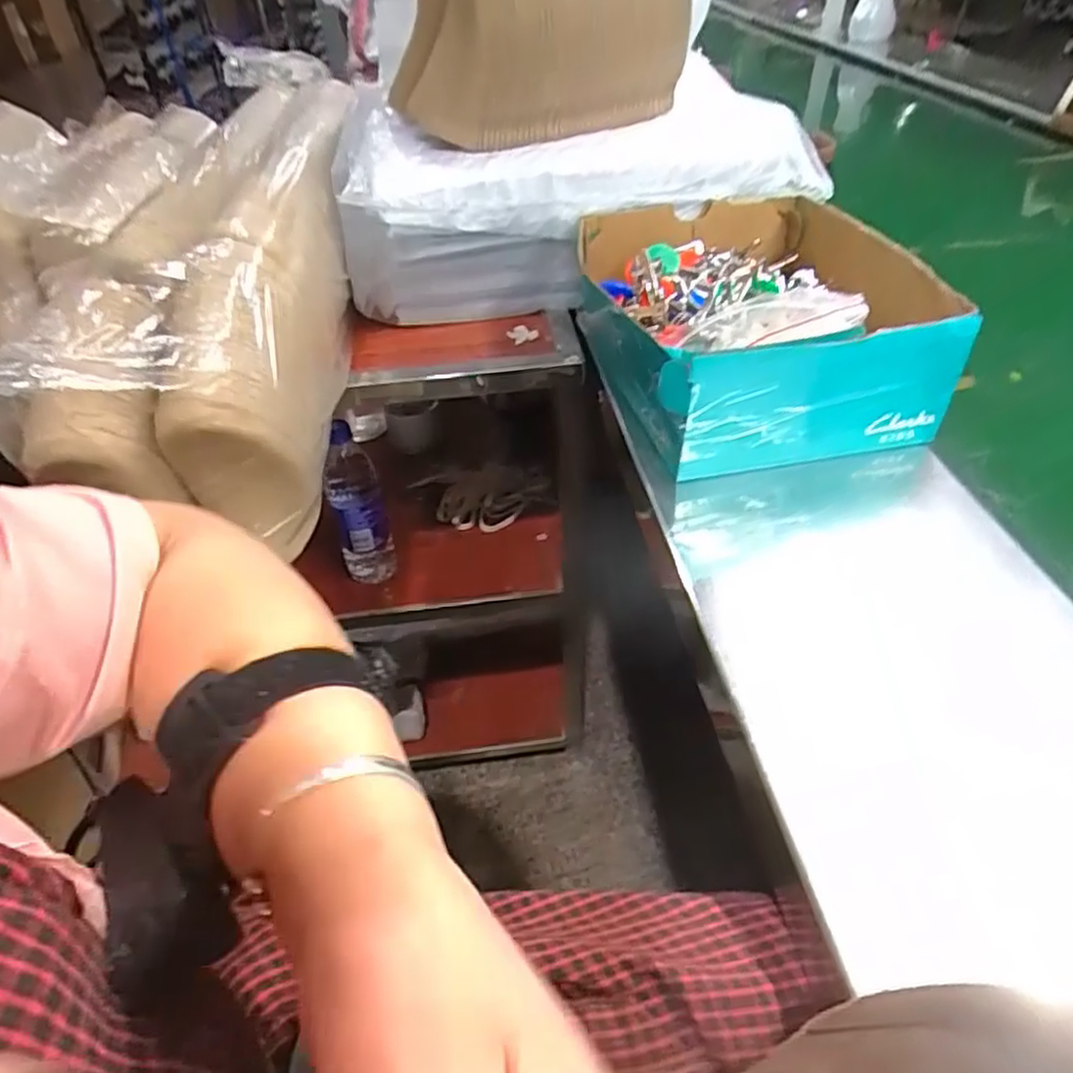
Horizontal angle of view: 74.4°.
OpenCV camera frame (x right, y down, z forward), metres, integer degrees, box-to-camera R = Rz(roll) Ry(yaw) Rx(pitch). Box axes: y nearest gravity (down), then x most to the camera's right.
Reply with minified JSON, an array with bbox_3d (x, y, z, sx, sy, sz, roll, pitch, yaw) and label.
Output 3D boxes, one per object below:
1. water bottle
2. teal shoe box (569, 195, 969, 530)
[{"bbox_3d":[-0.219,-0.022,0.878,0.066,0.223,0.063,-16,44,-13],"label":"water bottle"},{"bbox_3d":[0.179,-0.191,0.634,0.259,0.117,0.299,-11,43,-8],"label":"teal shoe box"}]

